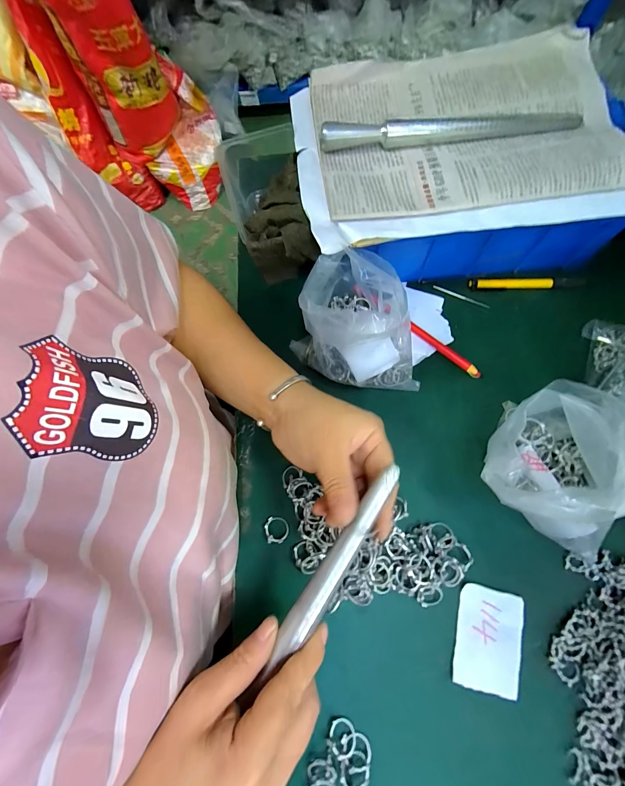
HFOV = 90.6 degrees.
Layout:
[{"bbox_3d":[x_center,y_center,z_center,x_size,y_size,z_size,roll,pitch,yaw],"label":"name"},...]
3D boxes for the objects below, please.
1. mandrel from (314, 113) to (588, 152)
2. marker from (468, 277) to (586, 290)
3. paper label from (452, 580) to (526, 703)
[{"bbox_3d":[0.125,-0.244,0.287,0.231,0.017,0.017,-4,72,1],"label":"mandrel"},{"bbox_3d":[0.242,-0.124,0.350,0.121,0.008,0.012,1,73,3],"label":"marker"},{"bbox_3d":[0.148,0.205,0.258,0.052,0.004,0.073,14,71,7],"label":"paper label"}]

